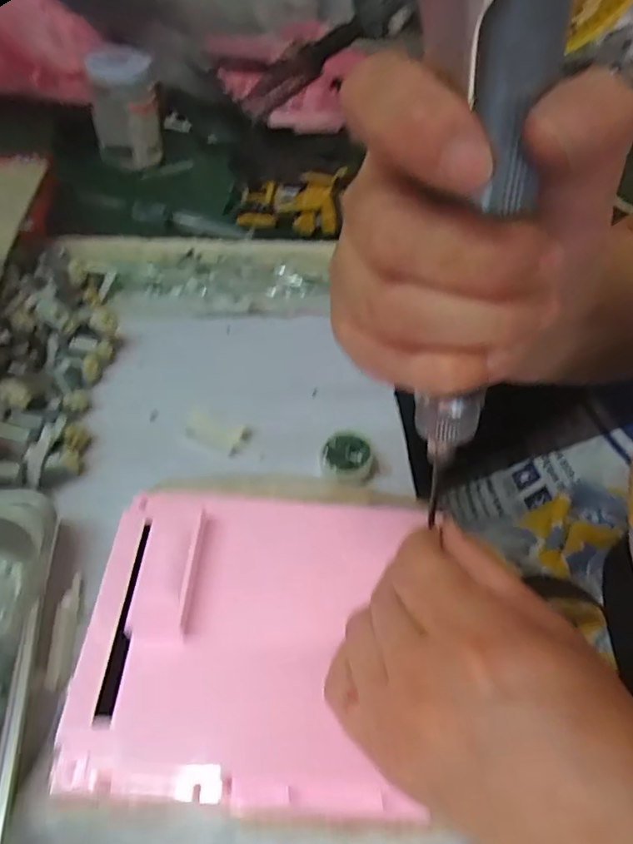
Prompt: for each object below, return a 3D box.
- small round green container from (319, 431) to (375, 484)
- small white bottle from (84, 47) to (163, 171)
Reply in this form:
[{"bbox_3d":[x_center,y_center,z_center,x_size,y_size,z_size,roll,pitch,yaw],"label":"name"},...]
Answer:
[{"bbox_3d":[0.019,0.024,0.353,0.034,0.019,0.033,3,50,-3],"label":"small round green container"},{"bbox_3d":[-0.195,-0.319,0.558,0.061,0.084,0.062,-17,54,-18],"label":"small white bottle"}]

